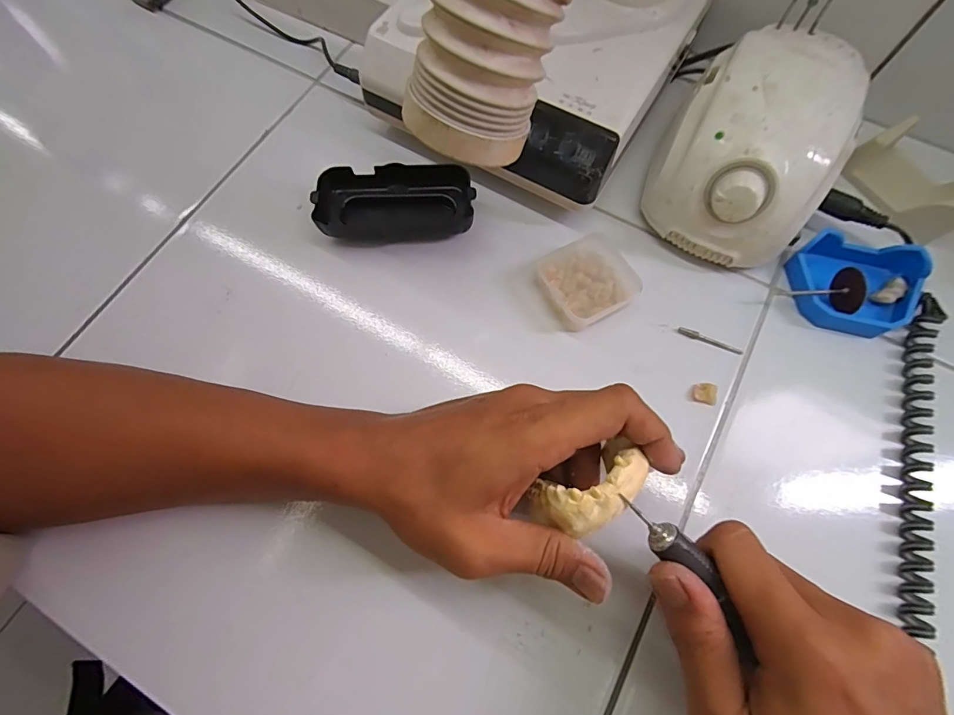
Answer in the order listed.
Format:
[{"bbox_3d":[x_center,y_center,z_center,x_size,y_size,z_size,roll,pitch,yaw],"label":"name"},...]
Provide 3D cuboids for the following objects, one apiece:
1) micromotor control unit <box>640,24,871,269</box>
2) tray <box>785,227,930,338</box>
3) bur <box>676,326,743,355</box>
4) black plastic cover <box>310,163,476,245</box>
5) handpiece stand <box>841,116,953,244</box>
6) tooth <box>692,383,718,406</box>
[{"bbox_3d":[0.187,-0.140,0.298,0.104,0.078,0.140,26,74,9],"label":"micromotor control unit"},{"bbox_3d":[0.259,-0.050,0.295,0.077,0.029,0.062,9,72,4],"label":"tray"},{"bbox_3d":[0.158,-0.011,0.296,0.043,0.004,0.005,24,74,8],"label":"bur"},{"bbox_3d":[-0.059,-0.113,0.318,0.108,0.023,0.053,-4,72,-1],"label":"black plastic cover"},{"bbox_3d":[0.323,-0.131,0.324,0.059,0.028,0.084,-31,74,-9],"label":"handpiece stand"},{"bbox_3d":[0.148,0.023,0.283,0.015,0.006,0.013,15,73,5],"label":"tooth"}]

